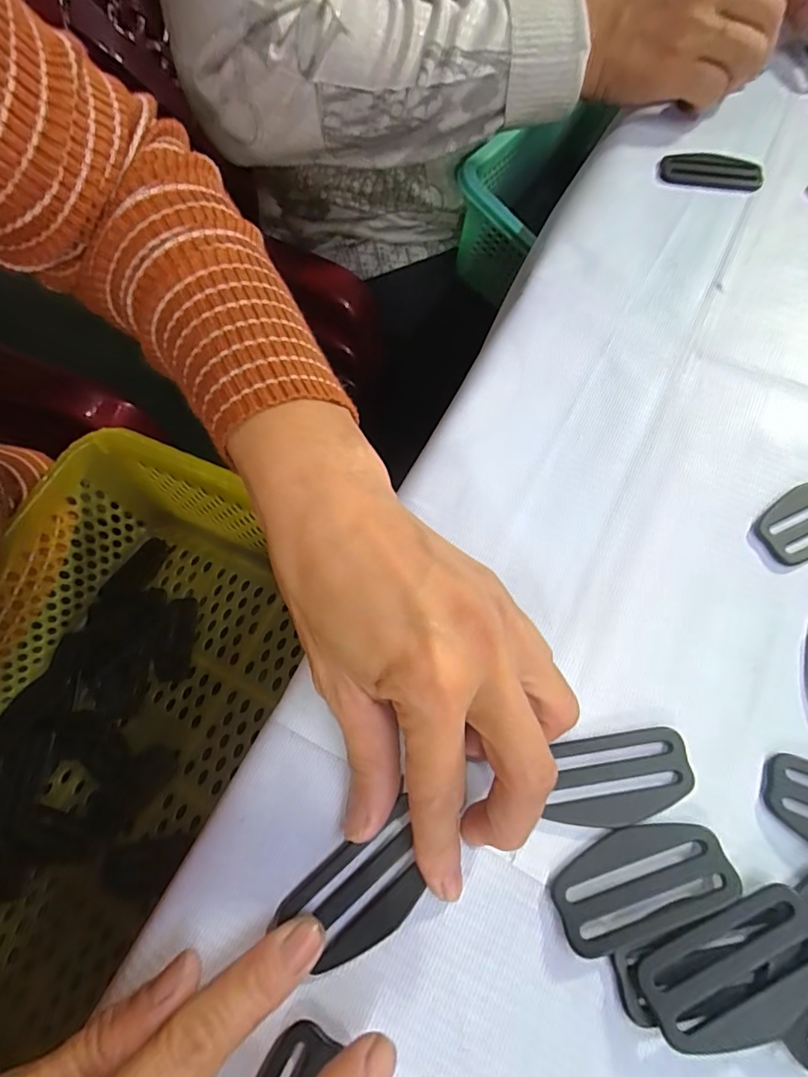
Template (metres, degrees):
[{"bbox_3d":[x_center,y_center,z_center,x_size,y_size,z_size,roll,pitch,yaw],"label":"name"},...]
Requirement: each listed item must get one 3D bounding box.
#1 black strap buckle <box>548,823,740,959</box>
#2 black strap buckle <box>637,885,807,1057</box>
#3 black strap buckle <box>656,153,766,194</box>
[{"bbox_3d":[0.079,0.114,0.166,0.059,0.006,0.029,-18,69,-8],"label":"black strap buckle"},{"bbox_3d":[0.103,0.133,0.153,0.058,0.004,0.028,-23,57,-7],"label":"black strap buckle"},{"bbox_3d":[0.194,-0.232,0.318,0.061,0.005,0.028,8,66,9],"label":"black strap buckle"}]

